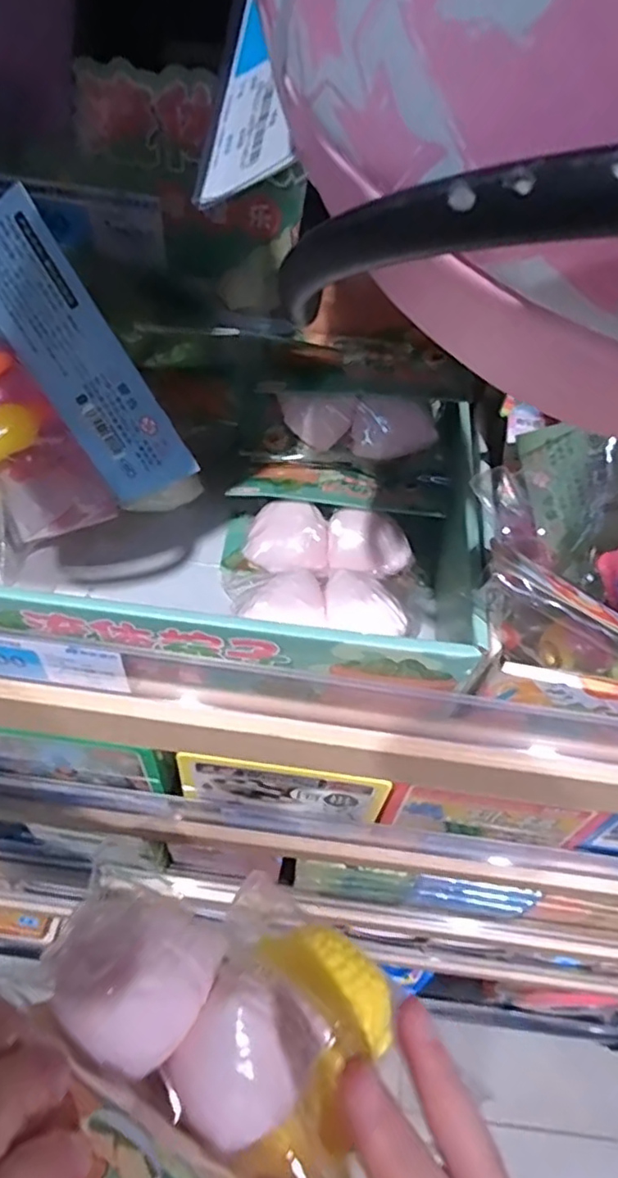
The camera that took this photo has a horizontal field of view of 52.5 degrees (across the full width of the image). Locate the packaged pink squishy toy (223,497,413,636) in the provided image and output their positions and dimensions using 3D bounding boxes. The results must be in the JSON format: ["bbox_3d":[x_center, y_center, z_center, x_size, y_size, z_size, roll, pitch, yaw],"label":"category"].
[{"bbox_3d":[0.004,-0.006,0.328,0.094,0.037,0.073,7,54,0],"label":"packaged pink squishy toy"}]

